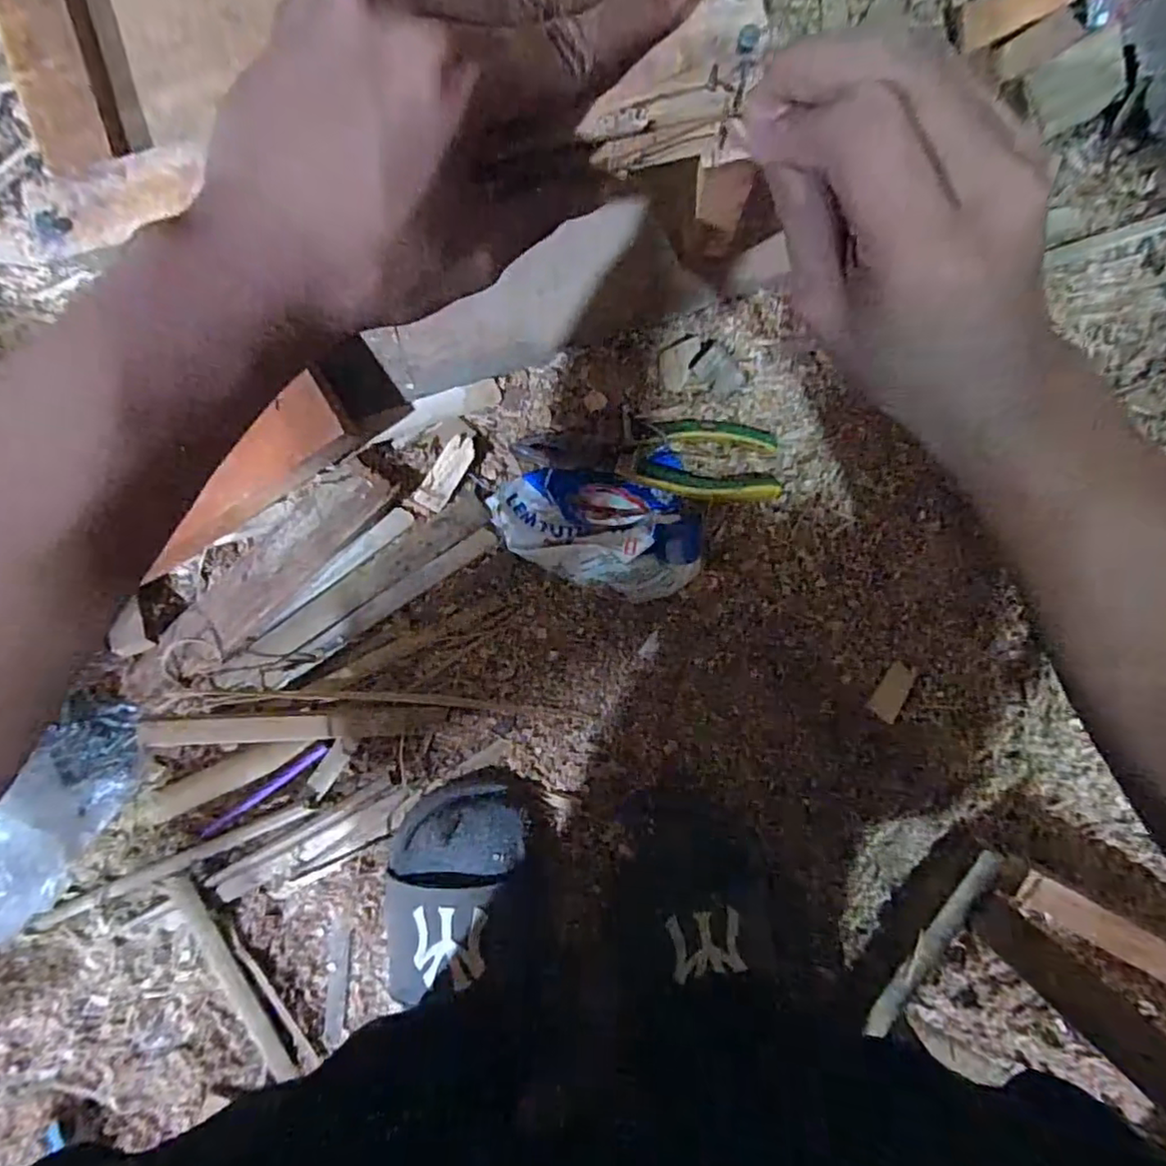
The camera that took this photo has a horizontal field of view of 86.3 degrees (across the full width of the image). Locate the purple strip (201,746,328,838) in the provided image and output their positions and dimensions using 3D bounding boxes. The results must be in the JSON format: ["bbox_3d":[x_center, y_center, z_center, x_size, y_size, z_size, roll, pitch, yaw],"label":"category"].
[{"bbox_3d":[-0.236,0.155,0.465,0.116,0.010,0.009,-35,97,6],"label":"purple strip"}]

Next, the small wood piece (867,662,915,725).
[{"bbox_3d":[0.205,0.072,0.411,0.018,0.004,0.041,40,71,-2],"label":"small wood piece"}]

